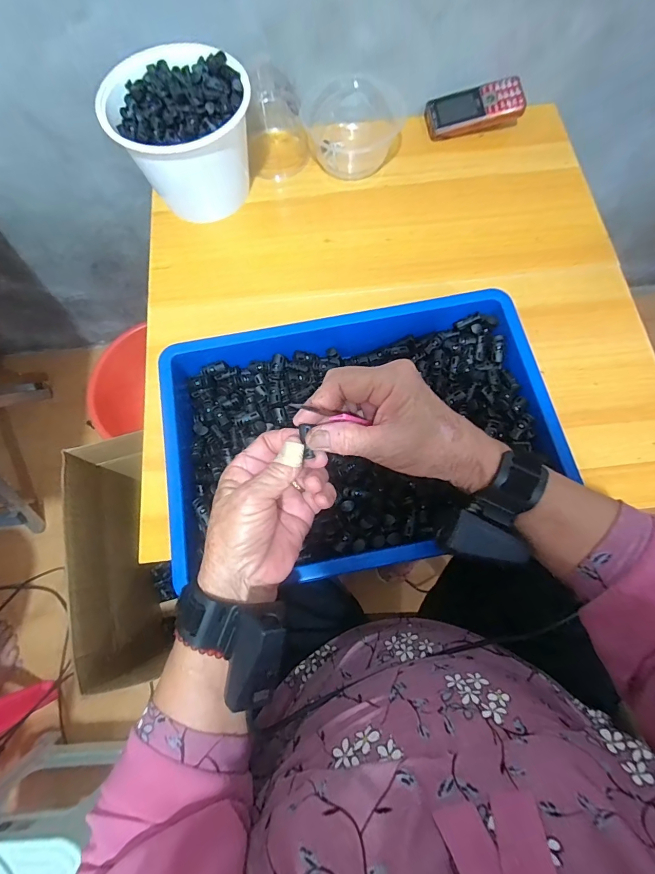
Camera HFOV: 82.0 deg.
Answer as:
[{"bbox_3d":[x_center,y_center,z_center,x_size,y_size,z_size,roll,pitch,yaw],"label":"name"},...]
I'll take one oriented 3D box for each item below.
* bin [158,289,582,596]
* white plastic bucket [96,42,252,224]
[{"bbox_3d":[0.029,-0.011,0.390,0.361,0.077,0.267,-12,73,-1],"label":"bin"},{"bbox_3d":[-0.175,-0.379,0.477,0.157,0.113,0.151,-1,73,2],"label":"white plastic bucket"}]

